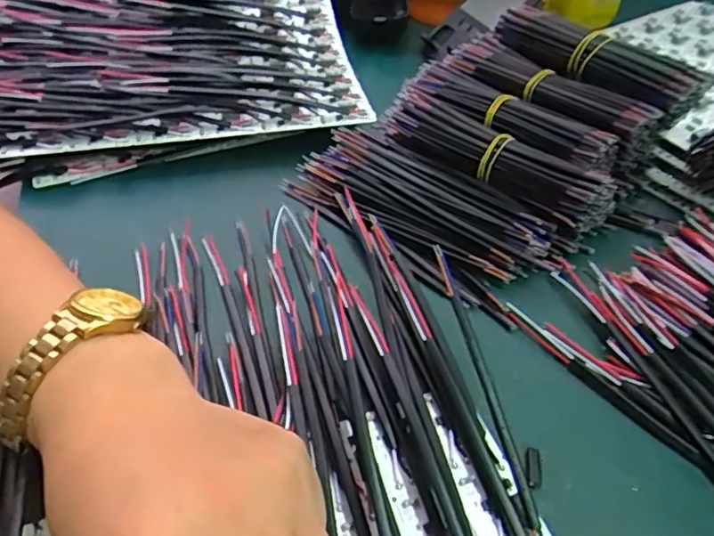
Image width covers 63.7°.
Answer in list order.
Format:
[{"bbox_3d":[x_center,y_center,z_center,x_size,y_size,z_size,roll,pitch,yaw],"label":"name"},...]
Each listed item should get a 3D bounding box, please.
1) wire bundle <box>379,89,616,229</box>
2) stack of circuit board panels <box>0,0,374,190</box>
[{"bbox_3d":[0.078,-0.072,0.351,0.036,0.034,0.152,-37,56,-25],"label":"wire bundle"},{"bbox_3d":[-0.181,-0.164,0.434,0.350,0.035,0.235,-13,49,-7],"label":"stack of circuit board panels"}]

